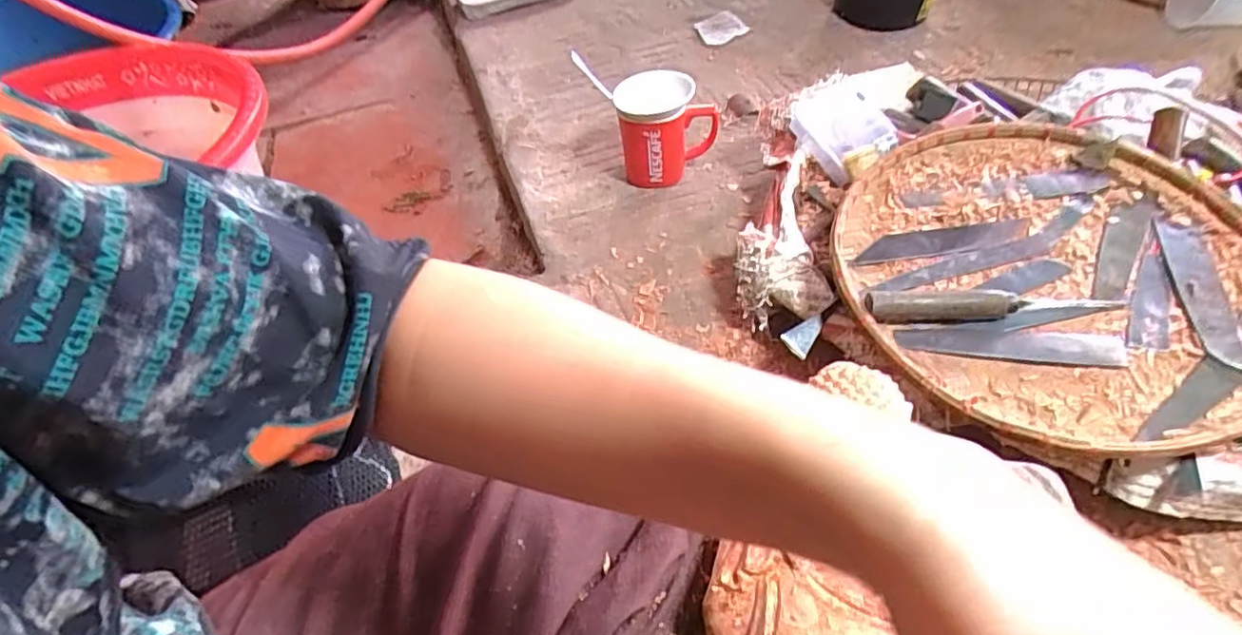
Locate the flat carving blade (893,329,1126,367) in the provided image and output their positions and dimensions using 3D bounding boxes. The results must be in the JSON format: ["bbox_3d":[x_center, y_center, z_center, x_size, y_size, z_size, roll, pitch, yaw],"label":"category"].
[{"bbox_3d":[0.271,0.019,0.425,0.143,0.004,0.025,3,50,8],"label":"flat carving blade"}]

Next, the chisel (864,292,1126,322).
[{"bbox_3d":[0.265,-0.010,0.437,0.176,0.017,0.020,-3,50,3],"label":"chisel"}]

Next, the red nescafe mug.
[{"bbox_3d":[0.055,-0.223,0.736,0.120,0.107,0.089,0,50,6],"label":"red nescafe mug"}]

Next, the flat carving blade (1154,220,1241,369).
[{"bbox_3d":[0.409,-0.020,0.429,0.026,0.004,0.130,8,51,12],"label":"flat carving blade"}]

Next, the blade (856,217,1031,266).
[{"bbox_3d":[0.255,-0.063,0.486,0.137,0.004,0.025,-7,50,0],"label":"blade"}]

